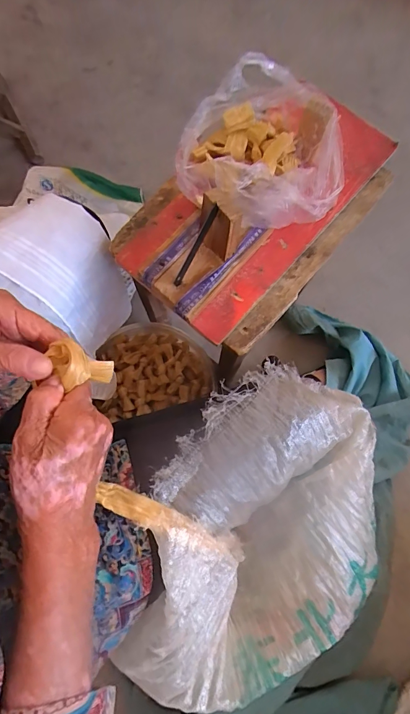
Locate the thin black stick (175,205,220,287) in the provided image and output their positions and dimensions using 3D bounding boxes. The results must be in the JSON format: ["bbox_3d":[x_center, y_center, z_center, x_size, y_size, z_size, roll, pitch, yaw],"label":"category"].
[{"bbox_3d":[-0.010,-0.118,0.398,0.006,0.011,0.098,38,123,8],"label":"thin black stick"}]

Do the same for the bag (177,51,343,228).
[{"bbox_3d":[0.063,-0.234,0.442,0.185,0.089,0.193,-34,79,-9],"label":"bag"}]

